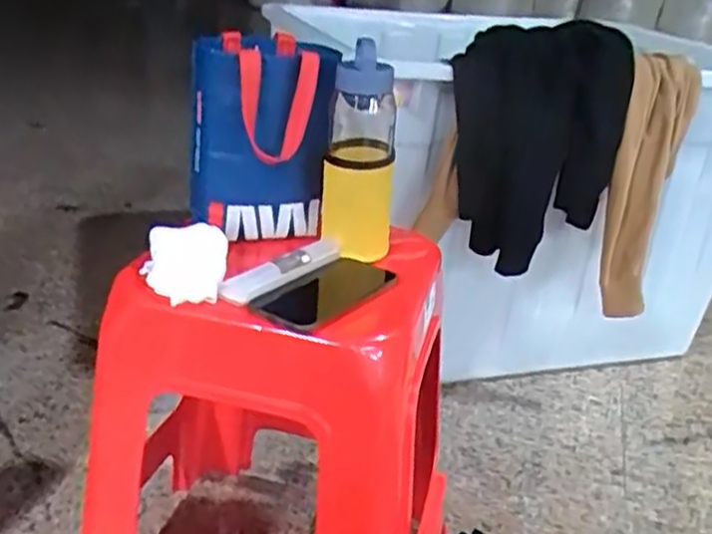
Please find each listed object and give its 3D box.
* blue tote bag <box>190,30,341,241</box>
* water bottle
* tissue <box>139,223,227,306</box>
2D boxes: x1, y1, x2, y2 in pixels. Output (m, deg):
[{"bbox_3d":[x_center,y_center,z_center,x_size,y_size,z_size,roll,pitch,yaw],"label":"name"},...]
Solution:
[{"bbox_3d":[-0.099,-0.128,0.802,0.151,0.210,0.094,-1,25,-12],"label":"blue tote bag"},{"bbox_3d":[0.002,-0.115,0.799,0.078,0.212,0.062,7,25,4],"label":"water bottle"},{"bbox_3d":[-0.168,-0.004,0.730,0.082,0.049,0.082,0,25,-9],"label":"tissue"}]

